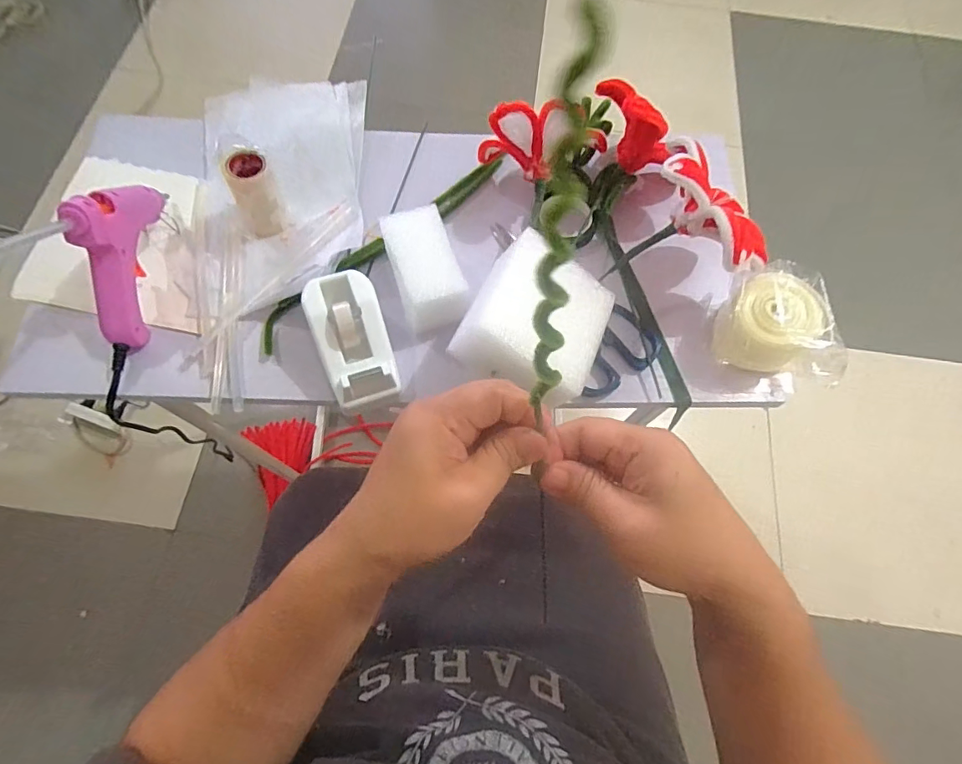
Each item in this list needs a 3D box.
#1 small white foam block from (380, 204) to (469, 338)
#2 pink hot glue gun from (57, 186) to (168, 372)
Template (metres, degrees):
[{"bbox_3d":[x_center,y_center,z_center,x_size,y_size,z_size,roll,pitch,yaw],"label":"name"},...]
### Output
[{"bbox_3d":[-0.043,-0.082,0.400,0.050,0.048,0.097,-18,70,-9],"label":"small white foam block"},{"bbox_3d":[-0.268,-0.094,0.360,0.024,0.090,0.137,0,68,-3],"label":"pink hot glue gun"}]

